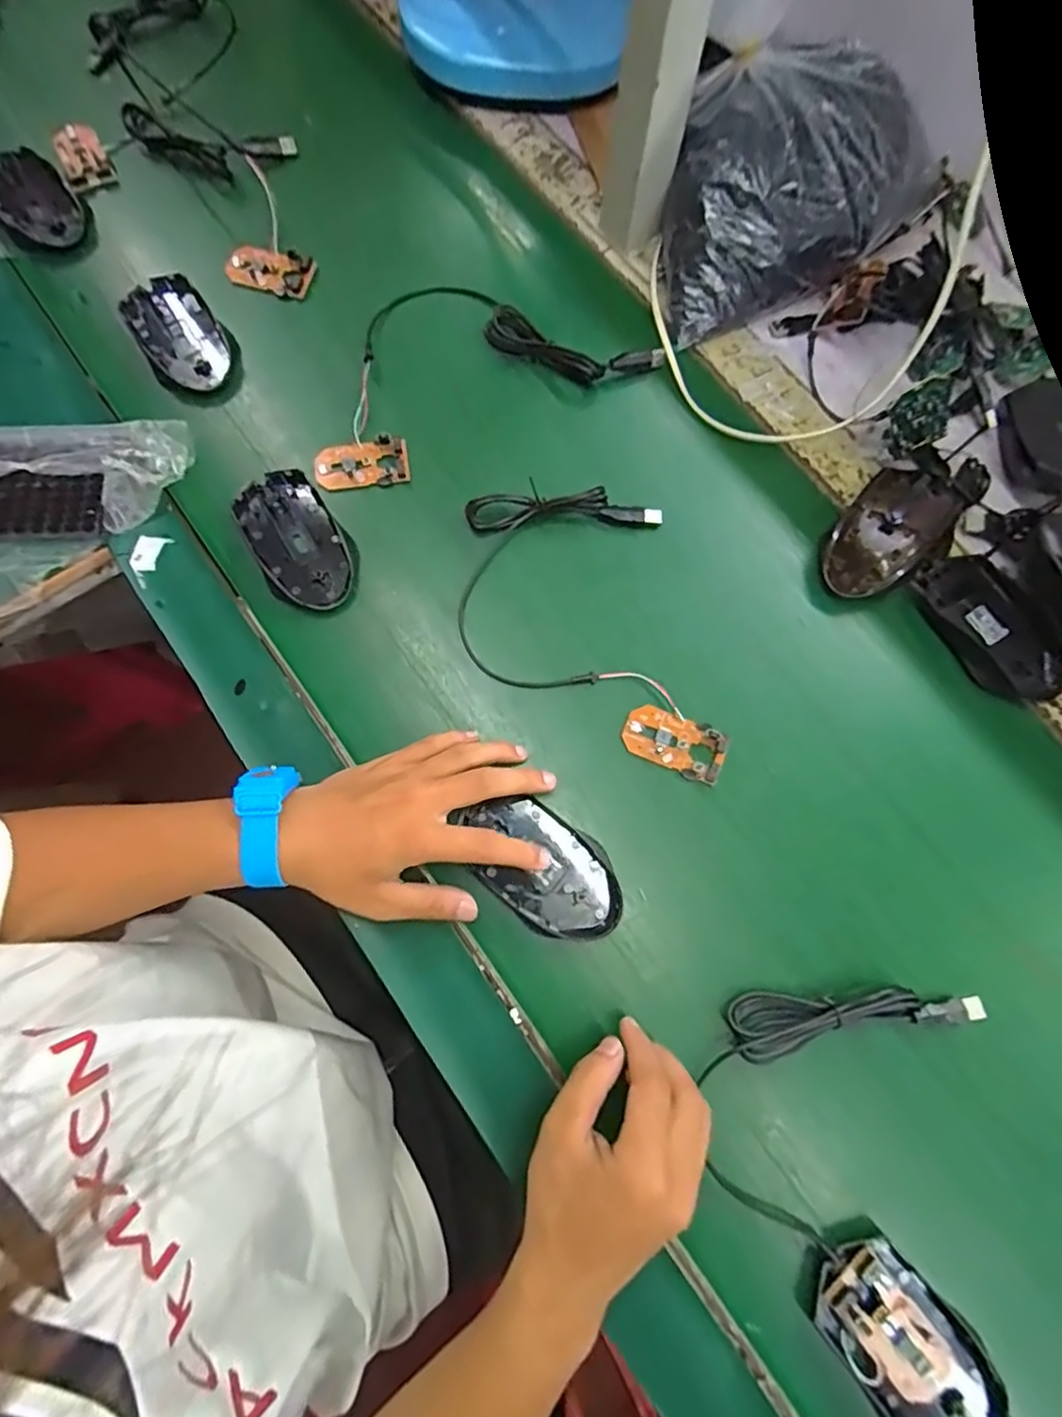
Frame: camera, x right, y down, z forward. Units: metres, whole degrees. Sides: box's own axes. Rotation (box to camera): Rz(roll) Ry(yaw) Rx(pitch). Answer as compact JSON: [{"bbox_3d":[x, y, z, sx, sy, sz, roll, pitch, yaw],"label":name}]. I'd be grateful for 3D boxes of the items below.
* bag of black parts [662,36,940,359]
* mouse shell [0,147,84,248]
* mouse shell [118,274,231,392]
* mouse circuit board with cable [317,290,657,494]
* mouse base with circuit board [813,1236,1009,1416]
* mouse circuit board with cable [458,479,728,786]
[{"bbox_3d":[0.195,-0.418,0.481,0.238,0.084,0.167,-26,78,-9],"label":"bag of black parts"},{"bbox_3d":[-0.423,-0.429,0.517,0.061,0.021,0.099,-40,81,-12],"label":"mouse shell"},{"bbox_3d":[-0.281,-0.297,0.489,0.060,0.021,0.107,-29,79,-10],"label":"mouse shell"},{"bbox_3d":[-0.056,-0.274,0.475,0.274,0.018,0.149,-26,78,-9],"label":"mouse circuit board with cable"},{"bbox_3d":[0.205,0.347,0.325,0.062,0.016,0.113,-36,80,-11],"label":"mouse base with circuit board"},{"bbox_3d":[0.033,-0.049,0.421,0.155,0.018,0.224,-10,76,-6],"label":"mouse circuit board with cable"}]

